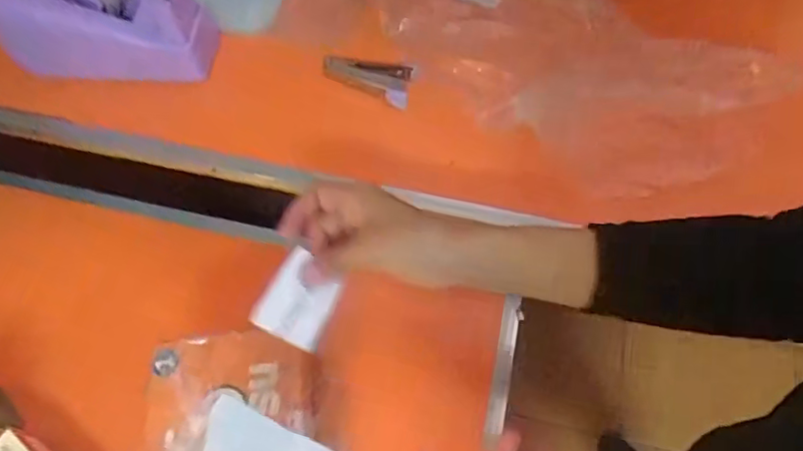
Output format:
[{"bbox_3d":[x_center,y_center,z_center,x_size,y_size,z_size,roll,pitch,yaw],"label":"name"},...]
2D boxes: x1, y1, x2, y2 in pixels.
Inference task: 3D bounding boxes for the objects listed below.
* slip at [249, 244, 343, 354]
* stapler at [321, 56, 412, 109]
[{"bbox_3d":[-0.064,0.045,0.353,0.042,0.007,0.056,27,61,-5],"label":"slip"},{"bbox_3d":[-0.034,-0.146,0.549,0.089,0.015,0.038,17,64,9],"label":"stapler"}]

